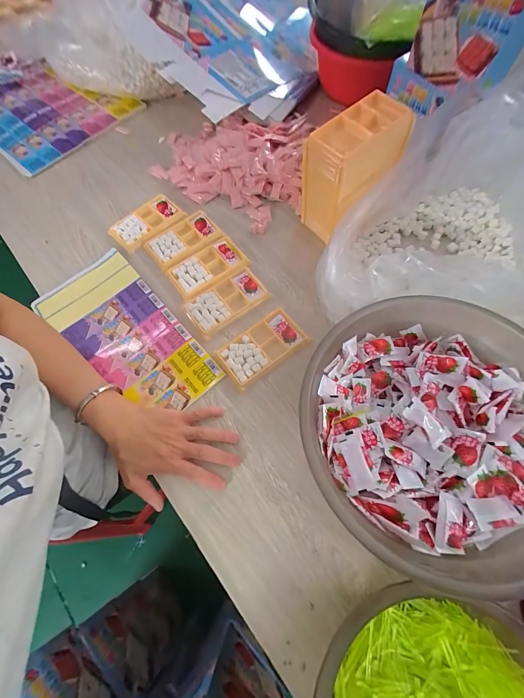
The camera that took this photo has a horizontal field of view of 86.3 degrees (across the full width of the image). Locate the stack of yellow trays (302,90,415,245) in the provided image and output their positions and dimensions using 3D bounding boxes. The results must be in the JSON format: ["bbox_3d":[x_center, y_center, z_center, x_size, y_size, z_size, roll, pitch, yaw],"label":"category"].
[{"bbox_3d":[0.140,-0.283,0.447,0.149,0.140,0.096,-42,72,-13],"label":"stack of yellow trays"}]

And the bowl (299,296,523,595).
[{"bbox_3d":[0.218,0.074,0.337,0.348,0.099,0.280,-25,69,-7],"label":"bowl"}]

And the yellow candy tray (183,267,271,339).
[{"bbox_3d":[-0.059,-0.080,0.459,0.129,0.009,0.072,-37,70,-11],"label":"yellow candy tray"}]

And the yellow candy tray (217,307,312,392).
[{"bbox_3d":[0.000,-0.002,0.427,0.132,0.012,0.075,-34,70,-10],"label":"yellow candy tray"}]

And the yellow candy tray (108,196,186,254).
[{"bbox_3d":[-0.224,-0.245,0.541,0.081,0.010,0.131,42,76,18],"label":"yellow candy tray"}]

